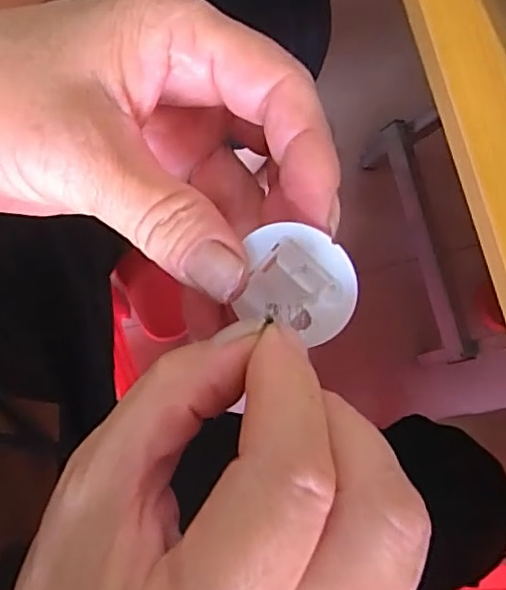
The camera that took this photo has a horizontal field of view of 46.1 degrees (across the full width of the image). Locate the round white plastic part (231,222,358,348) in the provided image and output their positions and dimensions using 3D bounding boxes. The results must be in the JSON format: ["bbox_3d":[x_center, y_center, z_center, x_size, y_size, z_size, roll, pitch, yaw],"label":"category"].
[{"bbox_3d":[0.012,-0.003,0.152,0.029,0.006,0.027,6,112,16],"label":"round white plastic part"}]

